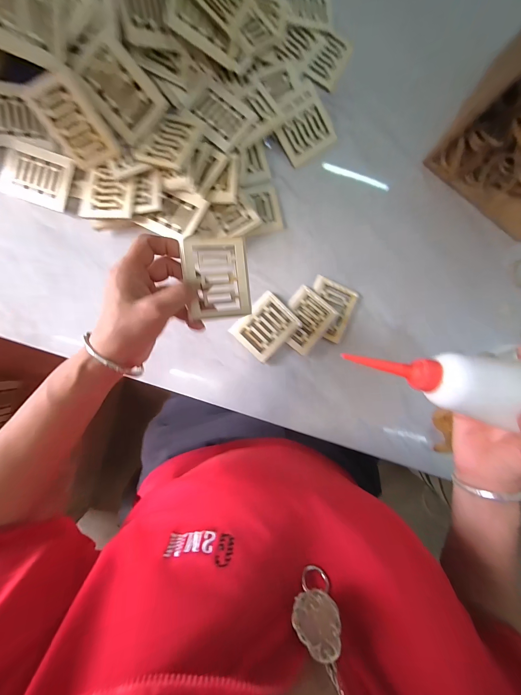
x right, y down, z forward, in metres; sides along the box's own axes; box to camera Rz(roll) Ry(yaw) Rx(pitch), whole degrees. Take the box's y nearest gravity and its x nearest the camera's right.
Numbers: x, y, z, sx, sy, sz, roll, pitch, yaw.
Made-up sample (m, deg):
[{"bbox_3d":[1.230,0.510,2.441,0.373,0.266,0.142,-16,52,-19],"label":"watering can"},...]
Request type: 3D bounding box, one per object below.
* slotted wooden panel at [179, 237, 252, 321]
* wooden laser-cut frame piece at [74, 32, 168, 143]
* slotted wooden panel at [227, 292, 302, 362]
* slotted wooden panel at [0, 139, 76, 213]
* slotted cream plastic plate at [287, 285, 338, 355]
[{"bbox_3d":[-0.043,-0.070,0.276,0.065,0.004,0.079,-8,102,-16],"label":"slotted wooden panel"},{"bbox_3d":[-0.160,-0.296,0.311,0.066,0.011,0.079,-37,132,13],"label":"wooden laser-cut frame piece"},{"bbox_3d":[0.008,-0.029,0.378,0.068,0.007,0.080,45,85,-3],"label":"slotted wooden panel"},{"bbox_3d":[-0.287,-0.221,0.347,0.082,0.006,0.068,17,94,-5],"label":"slotted wooden panel"},{"bbox_3d":[0.062,-0.039,0.383,0.066,0.006,0.080,39,86,-3],"label":"slotted cream plastic plate"}]

